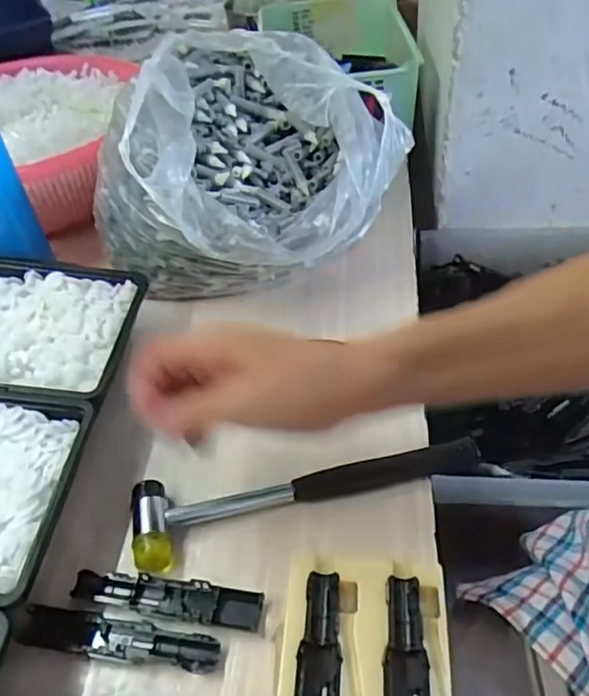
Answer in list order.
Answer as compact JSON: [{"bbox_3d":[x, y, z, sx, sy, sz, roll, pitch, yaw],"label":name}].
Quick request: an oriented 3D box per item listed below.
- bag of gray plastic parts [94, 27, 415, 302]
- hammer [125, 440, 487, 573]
[{"bbox_3d":[-0.042,-0.157,0.553,0.232,0.167,0.230,28,54,30],"label":"bag of gray plastic parts"},{"bbox_3d":[0.011,0.094,0.408,0.238,0.021,0.056,-12,45,-6],"label":"hammer"}]

